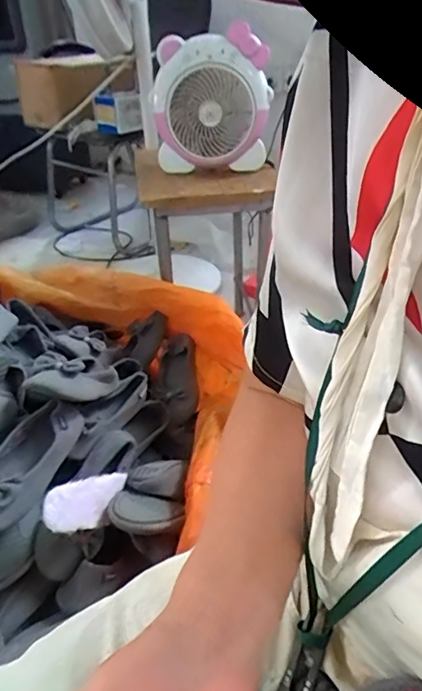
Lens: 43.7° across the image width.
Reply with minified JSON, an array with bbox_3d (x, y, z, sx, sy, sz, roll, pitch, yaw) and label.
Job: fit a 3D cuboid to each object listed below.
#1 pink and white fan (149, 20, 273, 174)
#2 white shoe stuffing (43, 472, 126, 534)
[{"bbox_3d":[-0.003,-0.508,1.110,0.231,0.259,0.118,-5,35,-6],"label":"pink and white fan"},{"bbox_3d":[-0.178,0.228,0.763,0.010,0.071,0.152,-1,-6,34],"label":"white shoe stuffing"}]

